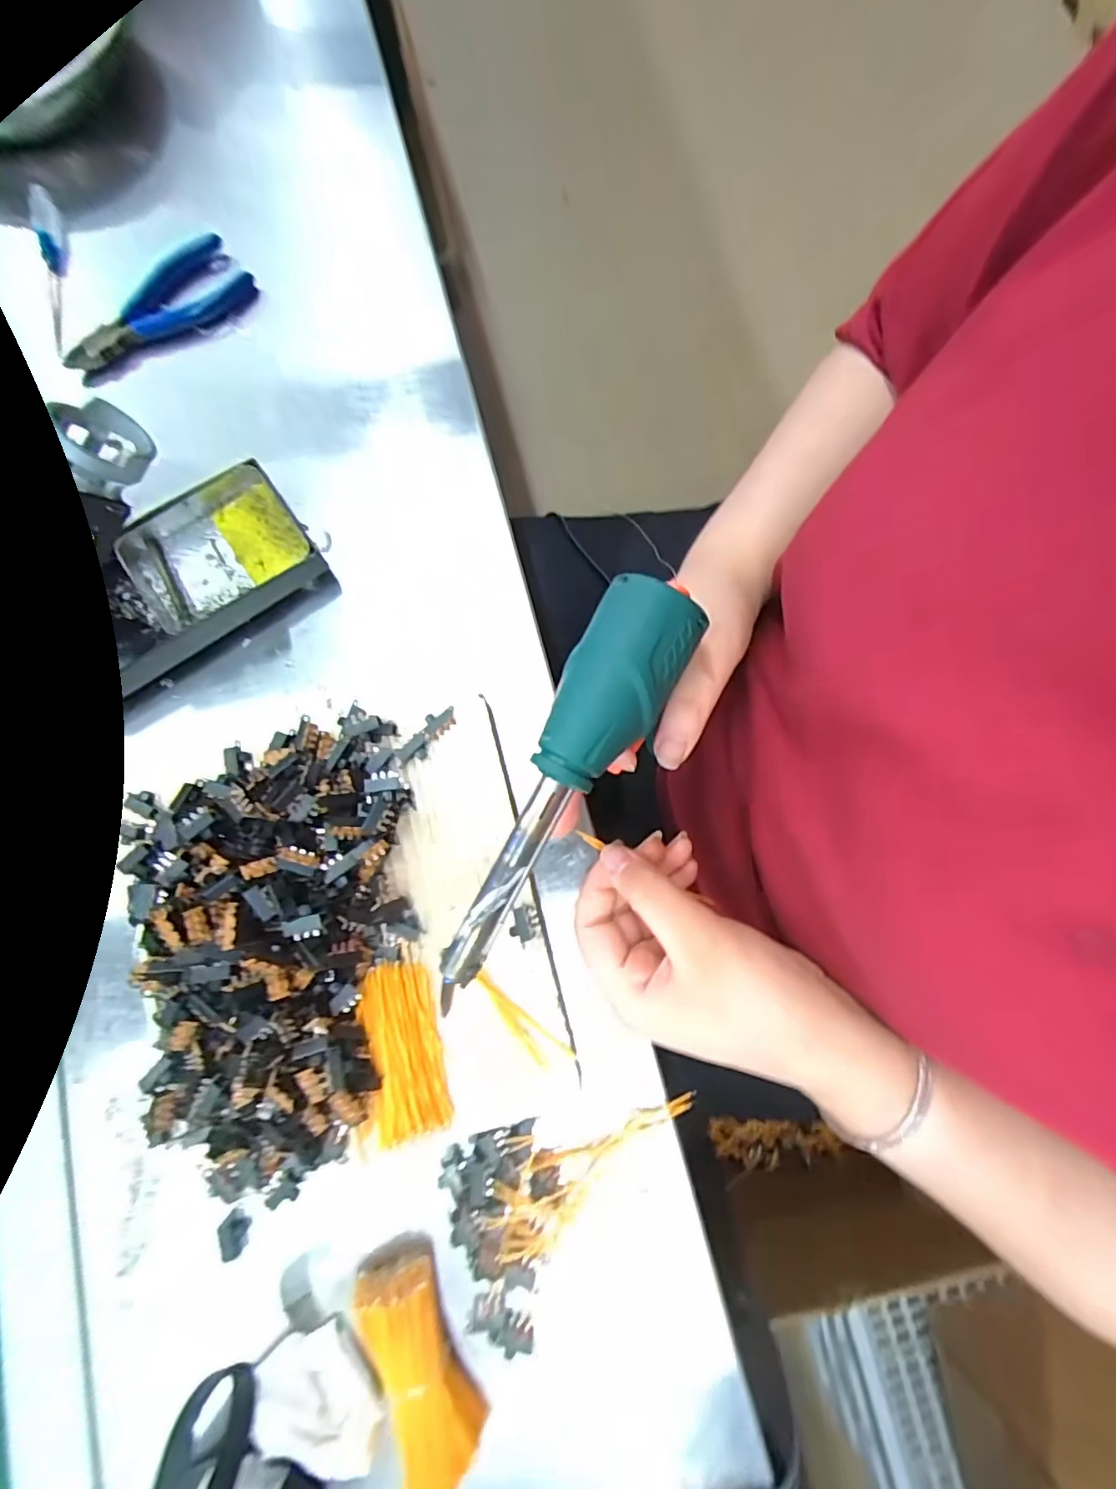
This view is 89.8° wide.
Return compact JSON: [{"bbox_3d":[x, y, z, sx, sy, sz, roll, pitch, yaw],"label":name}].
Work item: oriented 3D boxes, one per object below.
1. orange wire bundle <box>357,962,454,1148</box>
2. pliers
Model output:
[{"bbox_3d":[-0.076,0.146,0.270,0.034,0.011,0.076,-12,79,-1],"label":"orange wire bundle"},{"bbox_3d":[-0.265,-0.289,0.366,0.124,0.014,0.054,-30,80,-4],"label":"pliers"}]

